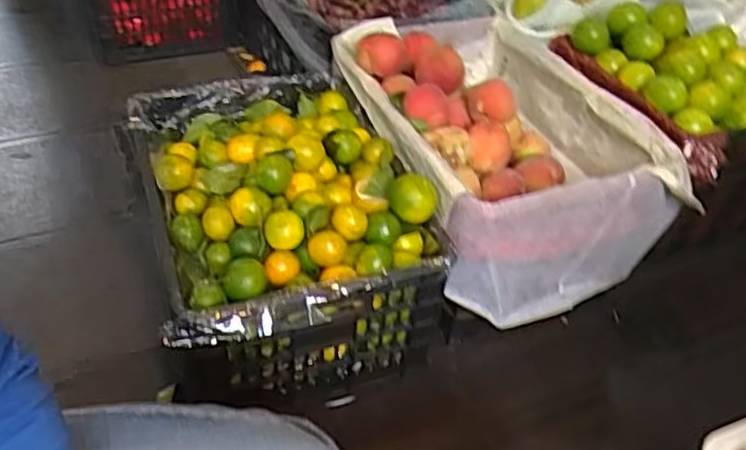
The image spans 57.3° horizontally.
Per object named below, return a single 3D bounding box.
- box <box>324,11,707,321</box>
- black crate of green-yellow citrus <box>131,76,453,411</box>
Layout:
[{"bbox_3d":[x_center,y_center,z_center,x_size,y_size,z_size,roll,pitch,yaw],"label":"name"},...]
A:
[{"bbox_3d":[0.182,-0.123,1.071,0.364,0.227,0.514,-11,44,-20],"label":"box"},{"bbox_3d":[-0.143,0.000,0.974,0.360,0.252,0.466,-15,46,-23],"label":"black crate of green-yellow citrus"}]

